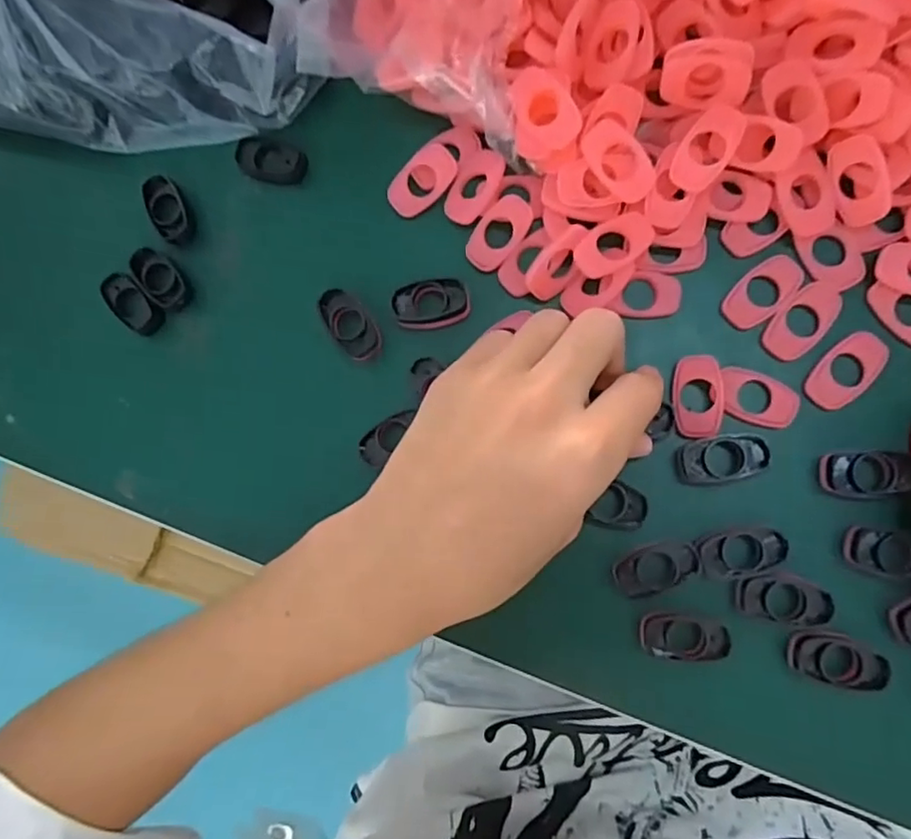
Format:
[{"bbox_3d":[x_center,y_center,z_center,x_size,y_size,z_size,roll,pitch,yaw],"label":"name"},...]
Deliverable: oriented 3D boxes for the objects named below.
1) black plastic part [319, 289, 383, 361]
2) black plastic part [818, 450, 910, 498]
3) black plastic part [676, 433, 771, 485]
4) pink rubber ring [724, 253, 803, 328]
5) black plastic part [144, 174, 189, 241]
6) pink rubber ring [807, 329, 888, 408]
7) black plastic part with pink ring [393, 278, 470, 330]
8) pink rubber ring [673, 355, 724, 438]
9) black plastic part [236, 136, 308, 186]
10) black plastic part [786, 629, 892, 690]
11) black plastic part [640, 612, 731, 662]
[{"bbox_3d":[-0.046,-0.041,0.261,0.017,0.012,0.031,-36,82,4],"label":"black plastic part"},{"bbox_3d":[0.158,0.021,0.230,0.033,0.004,0.017,-6,85,8],"label":"black plastic part"},{"bbox_3d":[0.105,0.016,0.236,0.032,0.012,0.019,-8,85,7],"label":"black plastic part"},{"bbox_3d":[0.123,-0.051,0.239,0.032,0.004,0.019,-45,81,3],"label":"pink rubber ring"},{"bbox_3d":[-0.132,-0.097,0.275,0.015,0.009,0.028,-20,84,6],"label":"black plastic part"},{"bbox_3d":[0.152,-0.019,0.233,0.033,0.004,0.019,-44,82,3],"label":"pink rubber ring"},{"bbox_3d":[-0.011,-0.049,0.254,0.031,0.006,0.018,-11,84,7],"label":"black plastic part with pink ring"},{"bbox_3d":[0.096,-0.009,0.238,0.019,0.004,0.032,-1,88,20],"label":"pink rubber ring"},{"bbox_3d":[-0.084,-0.118,0.274,0.031,0.007,0.018,17,88,9],"label":"black plastic part"},{"bbox_3d":[0.143,0.090,0.226,0.034,0.006,0.018,21,89,9],"label":"black plastic part"},{"bbox_3d":[0.089,0.085,0.235,0.032,0.006,0.016,3,86,8],"label":"black plastic part"}]

